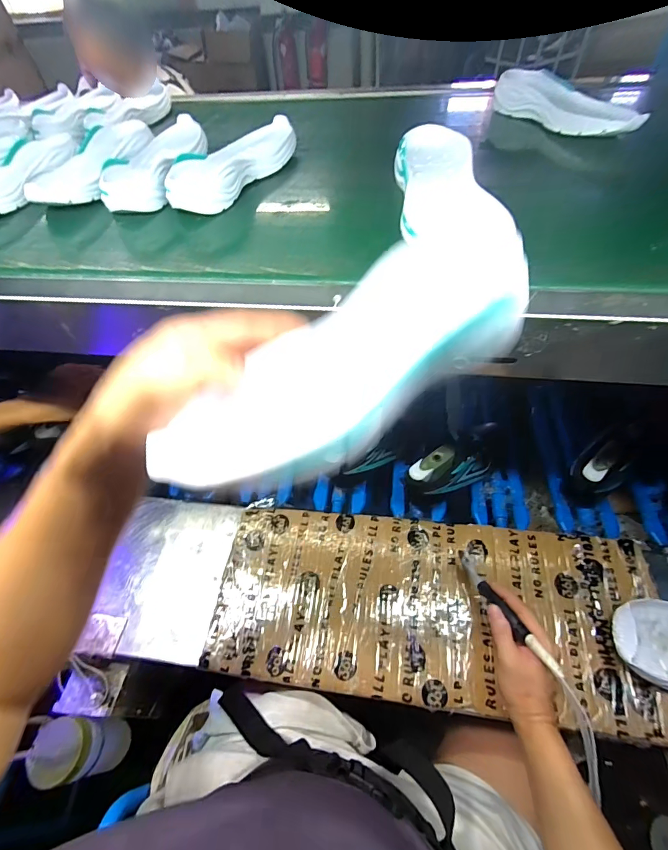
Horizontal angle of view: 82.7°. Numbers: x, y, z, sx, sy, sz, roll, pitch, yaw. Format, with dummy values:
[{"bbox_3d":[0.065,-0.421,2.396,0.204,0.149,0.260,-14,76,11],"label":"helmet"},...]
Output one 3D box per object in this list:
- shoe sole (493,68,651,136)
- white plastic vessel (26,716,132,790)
[{"bbox_3d":[0.354,-0.492,0.586,0.078,0.039,0.267,-24,57,-12],"label":"shoe sole"},{"bbox_3d":[-0.363,0.464,0.551,0.073,0.129,0.068,-2,55,3],"label":"white plastic vessel"}]

